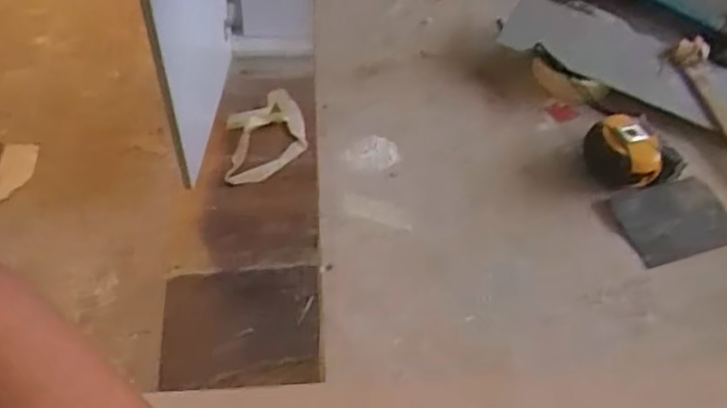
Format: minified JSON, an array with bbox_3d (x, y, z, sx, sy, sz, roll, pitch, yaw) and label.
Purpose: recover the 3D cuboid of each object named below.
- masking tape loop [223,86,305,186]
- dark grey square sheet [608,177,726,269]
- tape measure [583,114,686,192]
[{"bbox_3d":[-0.254,-0.188,1.761,0.204,0.055,0.300,-4,52,-6],"label":"masking tape loop"},{"bbox_3d":[0.286,0.014,0.624,0.105,0.005,0.071,-15,64,-13],"label":"dark grey square sheet"},{"bbox_3d":[0.257,-0.048,0.649,0.091,0.047,0.068,26,53,19],"label":"tape measure"}]

